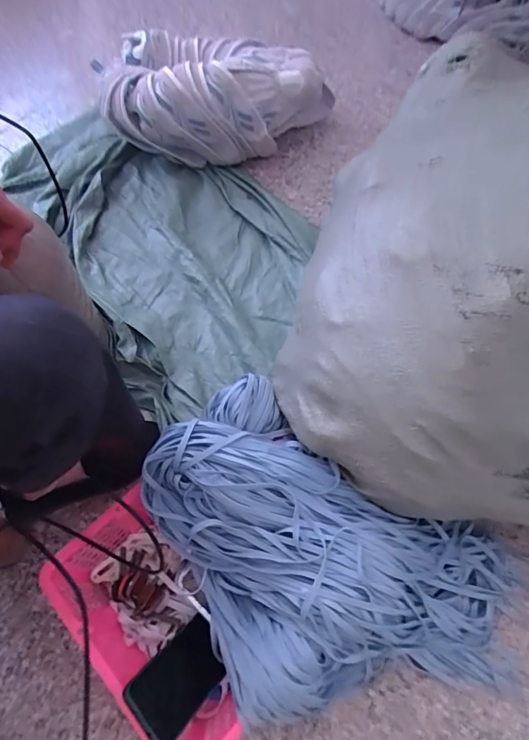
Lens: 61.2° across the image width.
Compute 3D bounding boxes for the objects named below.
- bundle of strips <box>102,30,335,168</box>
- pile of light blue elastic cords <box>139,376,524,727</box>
[{"bbox_3d":[-0.085,-0.539,0.883,0.426,0.157,0.192,-5,62,-4],"label":"bundle of strips"},{"bbox_3d":[0.078,0.266,0.579,0.522,0.195,0.328,27,66,12],"label":"pile of light blue elastic cords"}]

